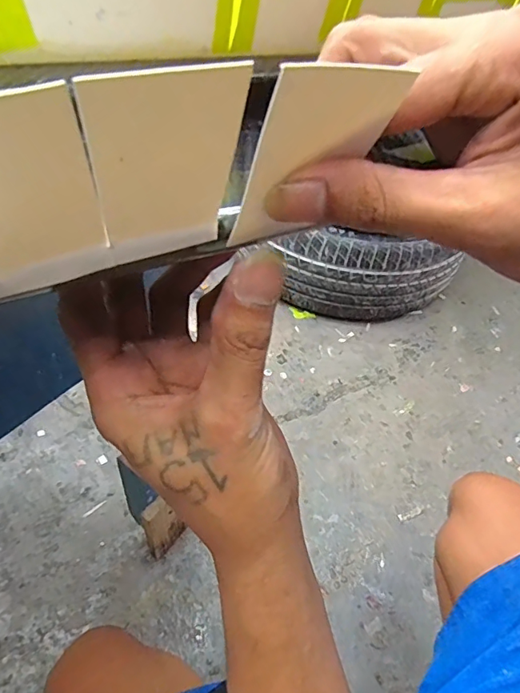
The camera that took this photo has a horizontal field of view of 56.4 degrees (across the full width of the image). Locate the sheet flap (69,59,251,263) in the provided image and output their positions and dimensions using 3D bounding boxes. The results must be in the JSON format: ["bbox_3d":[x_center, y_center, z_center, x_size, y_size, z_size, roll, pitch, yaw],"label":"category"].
[{"bbox_3d":[-0.025,-0.044,0.128,0.037,0.061,0.004,-15,69,-19],"label":"sheet flap"}]

